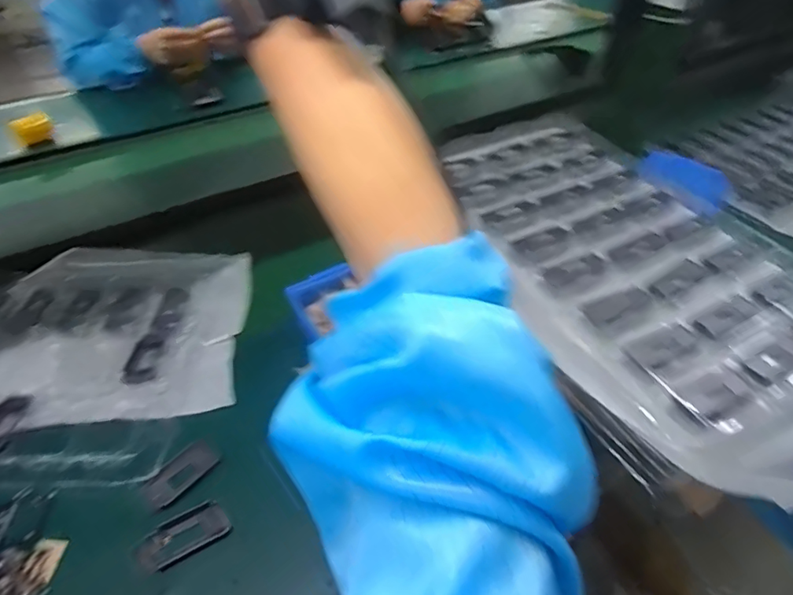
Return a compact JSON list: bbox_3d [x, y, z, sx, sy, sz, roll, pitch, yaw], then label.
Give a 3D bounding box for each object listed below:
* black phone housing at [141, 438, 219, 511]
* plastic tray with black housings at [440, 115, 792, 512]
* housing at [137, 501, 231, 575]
[{"bbox_3d":[-0.219,0.179,0.530,0.037,0.004,0.074,32,52,29],"label":"black phone housing"},{"bbox_3d":[0.263,-0.048,0.625,0.335,0.058,0.548,-22,51,-19],"label":"plastic tray with black housings"},{"bbox_3d":[-0.200,0.223,0.489,0.079,0.004,0.042,-23,48,-23],"label":"housing"}]

